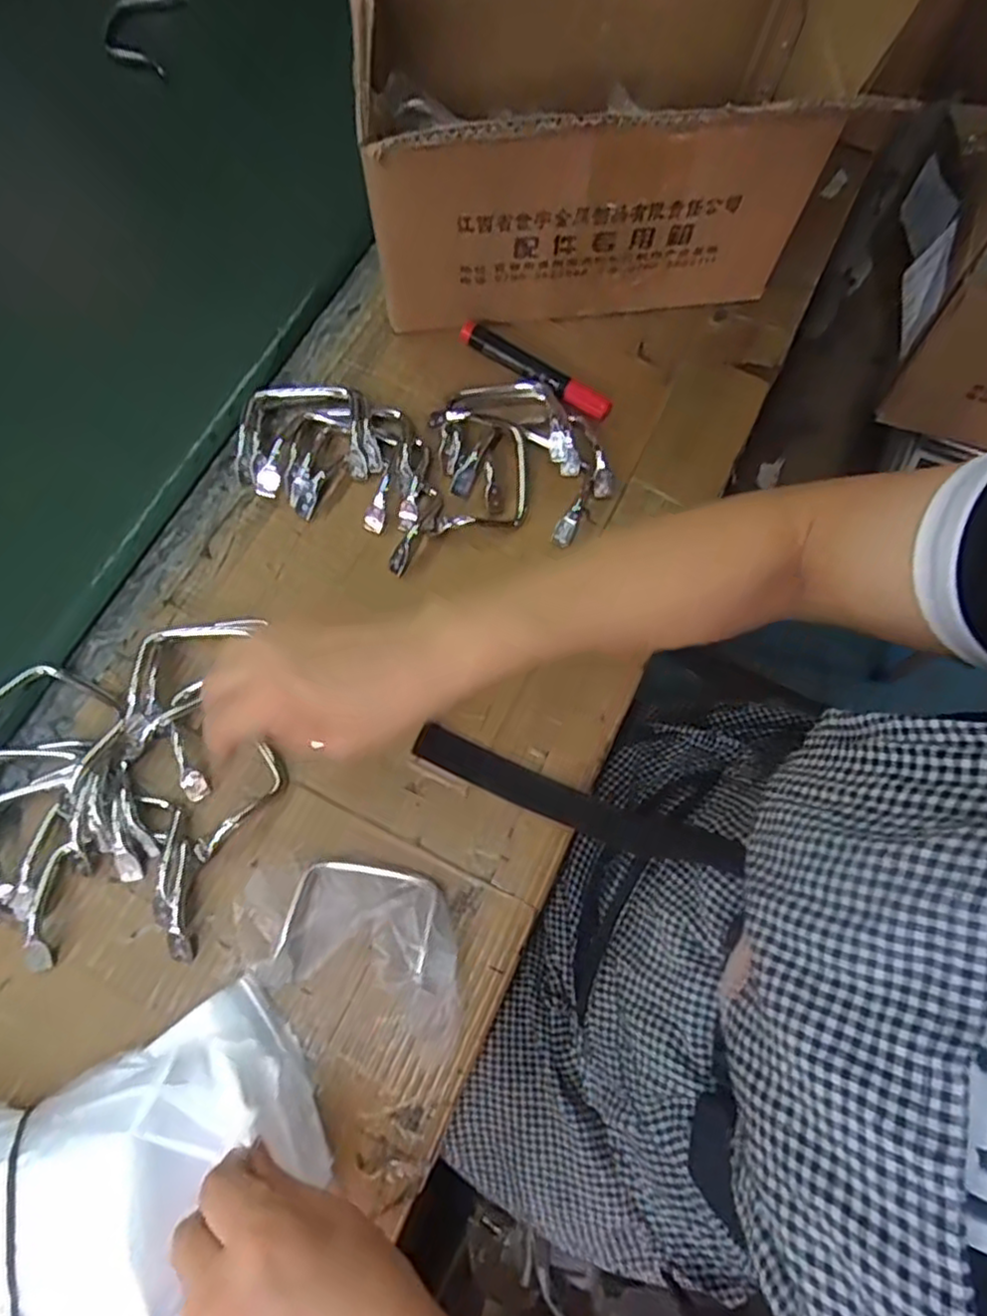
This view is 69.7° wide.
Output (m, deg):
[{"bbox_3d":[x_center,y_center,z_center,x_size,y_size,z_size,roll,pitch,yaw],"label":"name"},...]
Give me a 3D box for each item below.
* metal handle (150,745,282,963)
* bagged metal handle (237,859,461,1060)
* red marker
[{"bbox_3d":[-0.179,0.113,0.441,0.052,0.011,0.131,23,72,5],"label":"metal handle"},{"bbox_3d":[-0.081,0.161,0.413,0.140,0.036,0.081,18,72,4],"label":"bagged metal handle"},{"bbox_3d":[0.033,-0.228,0.556,0.136,0.011,0.022,34,74,9],"label":"red marker"}]

